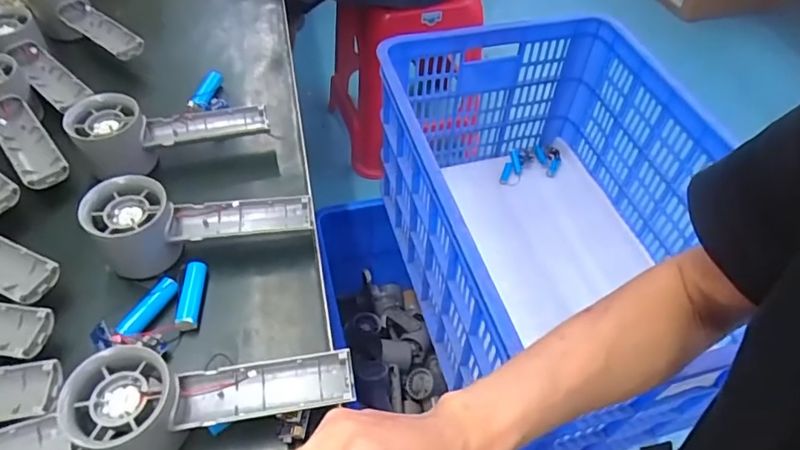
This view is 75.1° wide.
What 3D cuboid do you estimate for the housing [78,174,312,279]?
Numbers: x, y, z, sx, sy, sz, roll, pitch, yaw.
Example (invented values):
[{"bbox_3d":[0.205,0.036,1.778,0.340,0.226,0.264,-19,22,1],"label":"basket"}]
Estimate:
[{"bbox_3d":[-0.149,-0.004,0.401,0.158,0.057,0.053,-9,52,-10],"label":"housing"}]

